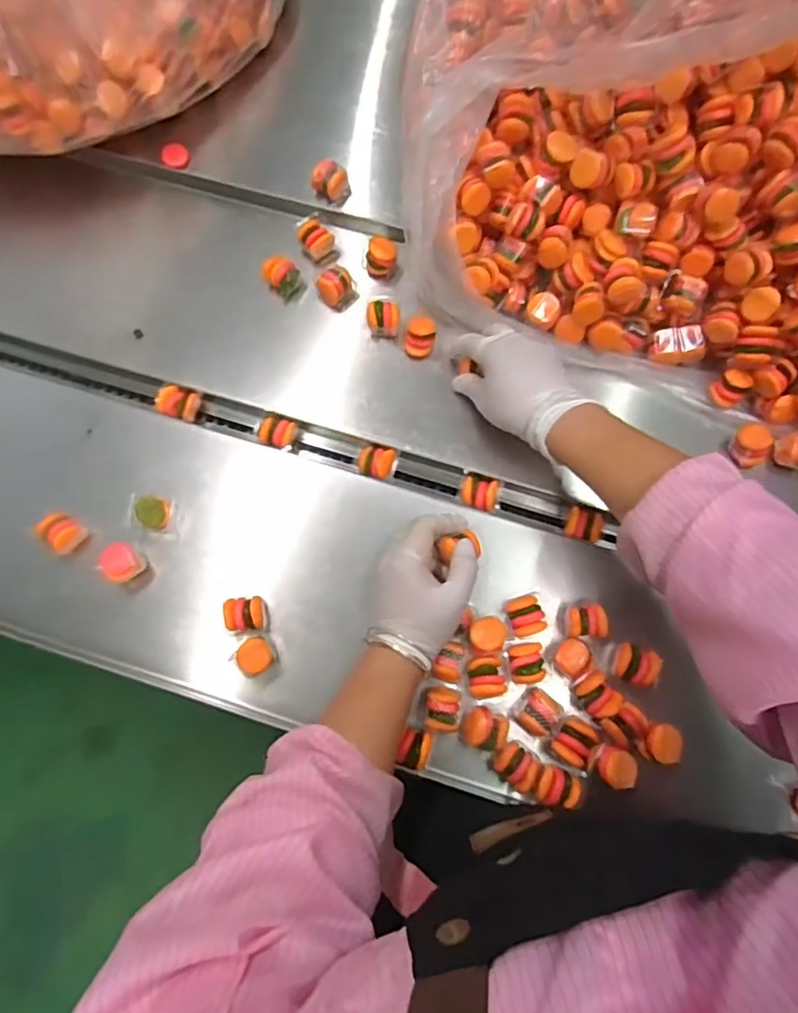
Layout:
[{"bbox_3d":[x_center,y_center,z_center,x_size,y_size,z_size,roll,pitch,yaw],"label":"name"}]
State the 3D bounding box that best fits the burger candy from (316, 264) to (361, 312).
[{"bbox_3d":[-0.063,-0.222,0.604,0.035,0.034,0.030,-41,77,-11],"label":"burger candy"}]

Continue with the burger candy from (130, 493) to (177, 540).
[{"bbox_3d":[-0.222,0.009,0.534,0.033,0.028,0.035,-5,73,-1],"label":"burger candy"}]

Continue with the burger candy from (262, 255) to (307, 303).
[{"bbox_3d":[-0.120,-0.239,0.615,0.038,0.041,0.034,-20,74,-6],"label":"burger candy"}]

